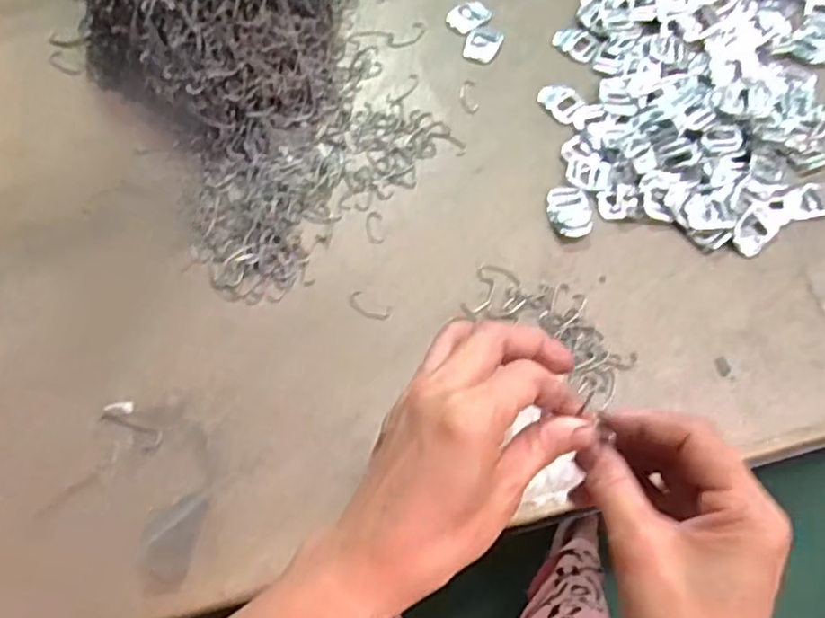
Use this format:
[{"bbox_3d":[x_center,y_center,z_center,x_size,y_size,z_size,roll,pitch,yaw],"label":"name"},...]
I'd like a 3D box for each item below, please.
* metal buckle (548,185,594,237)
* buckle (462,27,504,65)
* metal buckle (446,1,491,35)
[{"bbox_3d":[0.123,-0.076,0.493,0.032,0.007,0.044,-8,67,-4],"label":"metal buckle"},{"bbox_3d":[0.063,-0.236,0.562,0.029,0.004,0.039,22,68,8],"label":"buckle"},{"bbox_3d":[0.050,-0.268,0.577,0.036,0.008,0.032,-30,71,-13],"label":"metal buckle"}]

